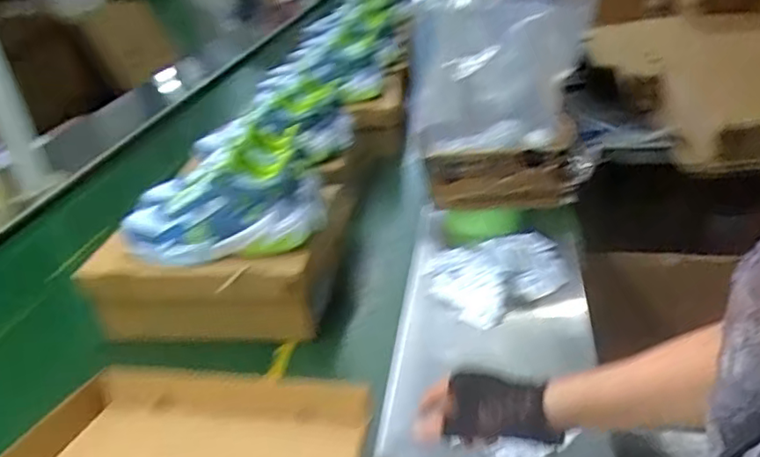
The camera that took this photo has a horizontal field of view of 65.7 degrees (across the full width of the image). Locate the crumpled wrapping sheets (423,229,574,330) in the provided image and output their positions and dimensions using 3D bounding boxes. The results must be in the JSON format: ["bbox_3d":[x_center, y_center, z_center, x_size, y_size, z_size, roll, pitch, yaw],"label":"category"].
[{"bbox_3d":[0.180,0.059,0.864,0.209,0.049,0.176,-17,33,-16],"label":"crumpled wrapping sheets"}]

